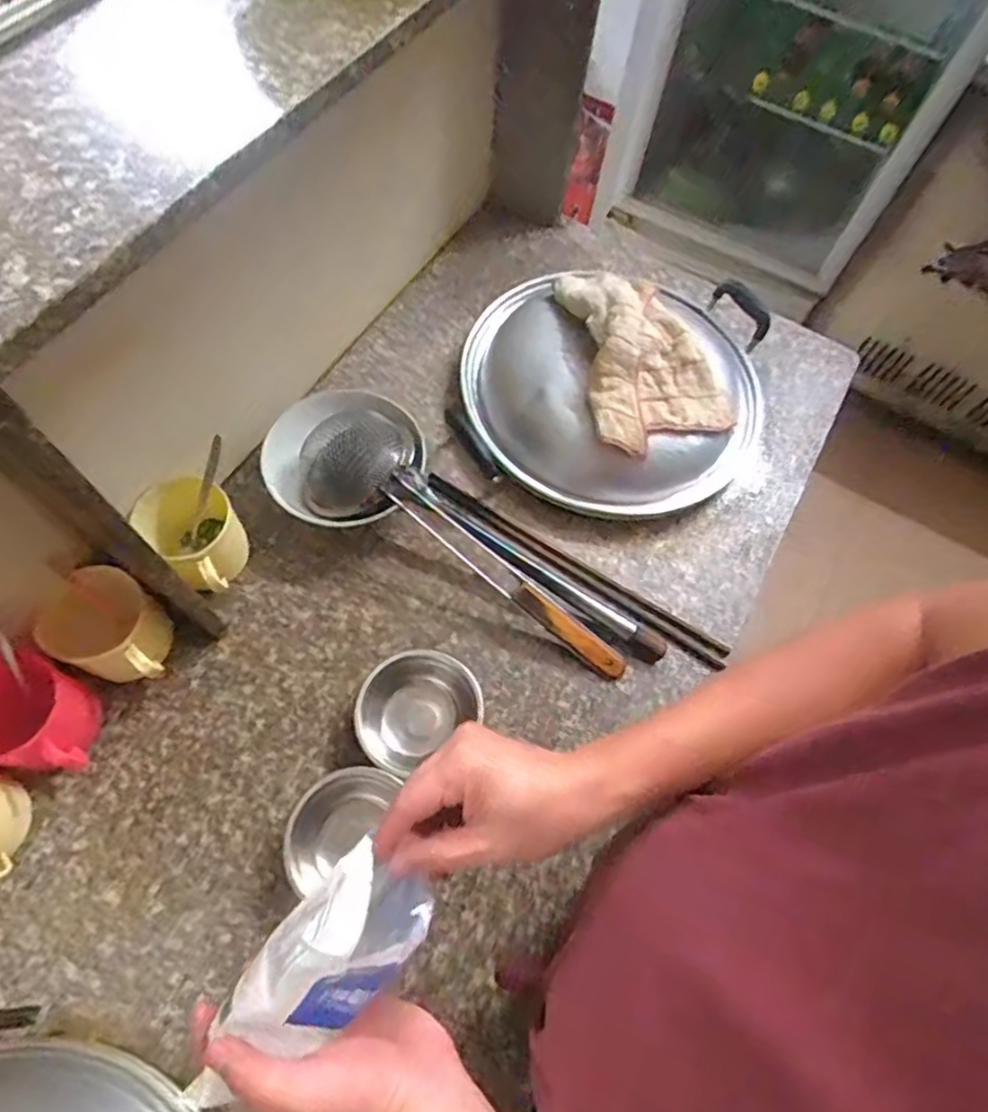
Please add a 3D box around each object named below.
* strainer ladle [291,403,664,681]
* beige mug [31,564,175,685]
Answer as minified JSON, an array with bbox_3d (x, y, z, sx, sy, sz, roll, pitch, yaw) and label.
[{"bbox_3d":[-0.015,-0.006,0.747,0.446,0.055,0.109,35,67,-1],"label":"strainer ladle"},{"bbox_3d":[-0.372,0.081,0.665,0.117,0.101,0.092,25,66,7],"label":"beige mug"}]

